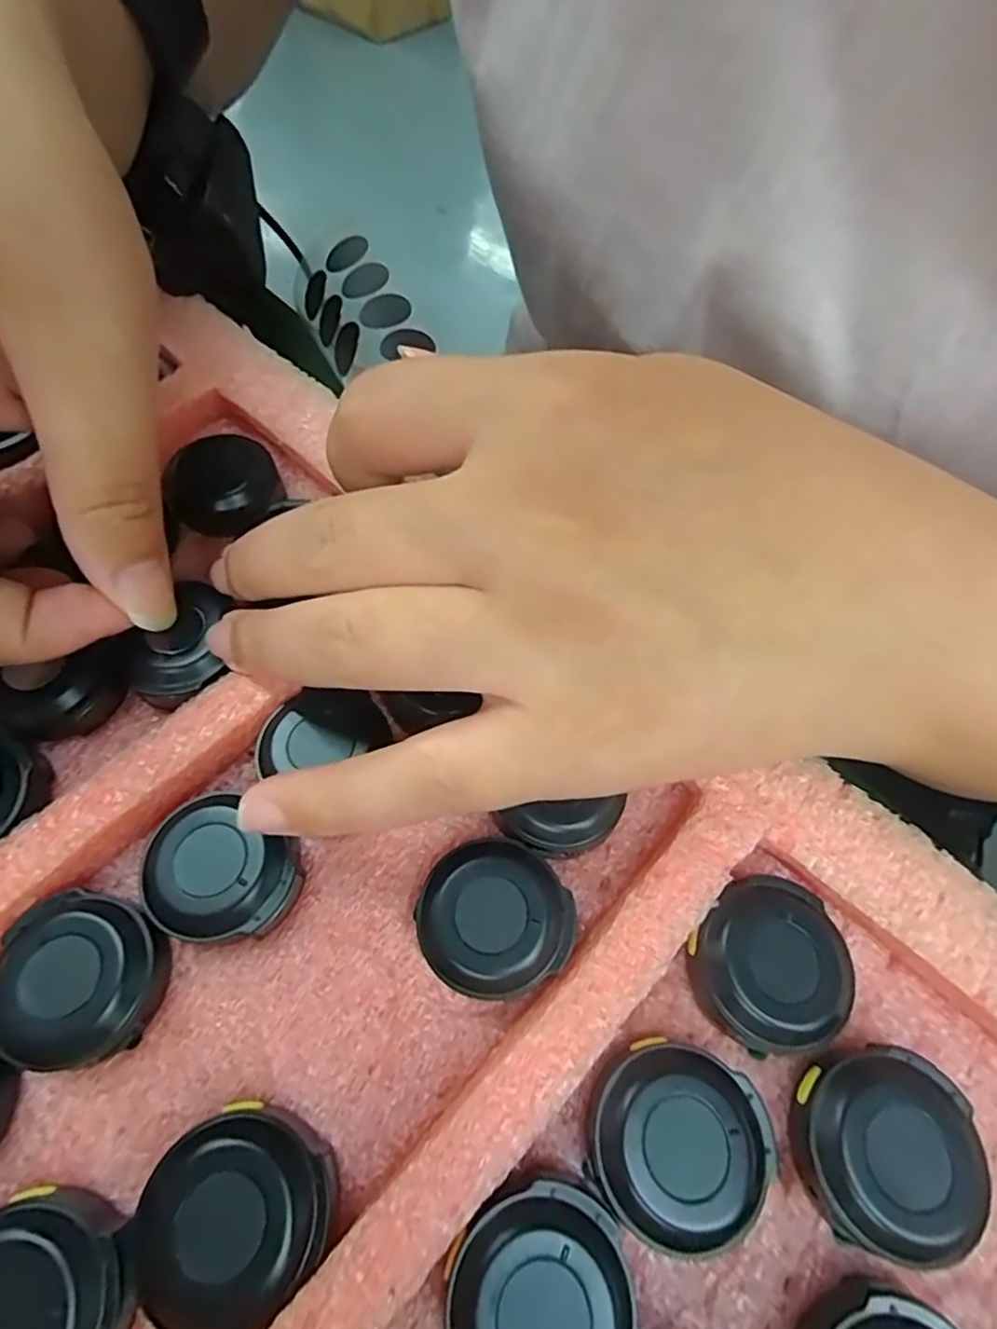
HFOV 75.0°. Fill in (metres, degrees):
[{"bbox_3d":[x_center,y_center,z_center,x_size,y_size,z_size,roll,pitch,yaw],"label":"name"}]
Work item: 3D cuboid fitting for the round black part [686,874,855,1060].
[{"bbox_3d":[0.053,0.059,0.128,0.028,0.011,0.030,1,61,-1],"label":"round black part"}]

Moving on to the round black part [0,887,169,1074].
[{"bbox_3d":[-0.080,0.060,0.124,0.030,0.012,0.028,1,61,-1],"label":"round black part"}]

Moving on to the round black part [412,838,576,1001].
[{"bbox_3d":[-0.001,0.051,0.132,0.029,0.012,0.028,1,61,-1],"label":"round black part"}]

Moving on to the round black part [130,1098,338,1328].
[{"bbox_3d":[-0.043,0.091,0.108,0.029,0.011,0.029,1,61,-1],"label":"round black part"}]

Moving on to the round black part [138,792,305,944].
[{"bbox_3d":[-0.057,0.044,0.134,0.031,0.012,0.026,31,64,15],"label":"round black part"}]

